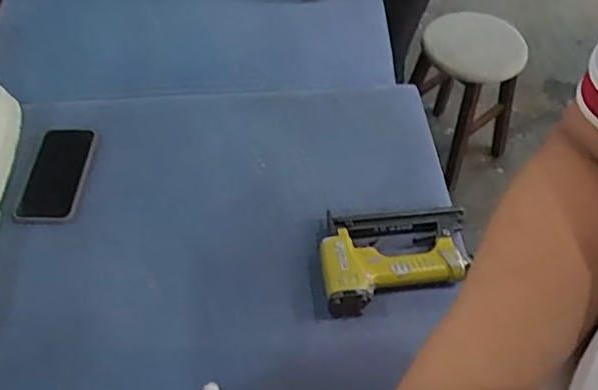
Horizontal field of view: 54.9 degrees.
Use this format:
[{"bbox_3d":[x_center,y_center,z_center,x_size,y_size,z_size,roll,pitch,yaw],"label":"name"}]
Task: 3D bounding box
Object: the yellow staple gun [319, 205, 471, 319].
[{"bbox_3d":[0.122,0.075,0.722,0.188,0.042,0.135,-4,53,-4],"label":"yellow staple gun"}]

